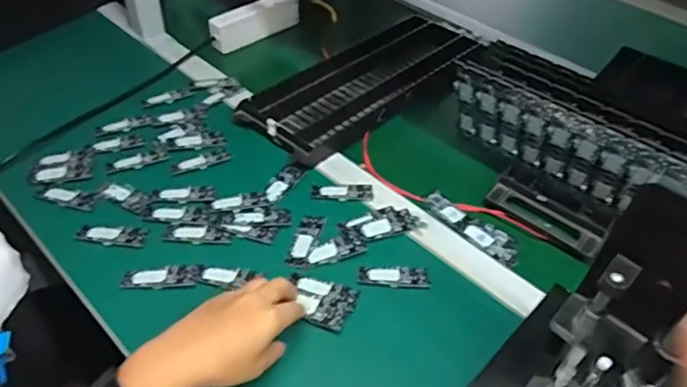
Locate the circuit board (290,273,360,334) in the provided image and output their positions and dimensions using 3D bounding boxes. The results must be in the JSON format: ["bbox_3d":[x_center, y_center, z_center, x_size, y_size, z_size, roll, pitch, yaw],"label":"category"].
[{"bbox_3d":[-0.025,0.107,0.540,0.070,0.009,0.058,17,34,8],"label":"circuit board"}]

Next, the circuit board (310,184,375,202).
[{"bbox_3d":[-0.001,-0.002,0.645,0.072,0.004,0.026,-1,45,-5],"label":"circuit board"}]

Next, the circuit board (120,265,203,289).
[{"bbox_3d":[-0.181,0.084,0.544,0.076,0.004,0.026,-4,46,-8],"label":"circuit board"}]

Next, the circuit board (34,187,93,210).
[{"bbox_3d":[-0.311,0.003,0.615,0.066,0.004,0.024,11,45,7],"label":"circuit board"}]

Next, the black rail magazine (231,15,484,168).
[{"bbox_3d":[0.050,-0.171,0.797,0.160,0.035,0.405,36,53,28],"label":"black rail magazine"}]

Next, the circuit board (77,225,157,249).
[{"bbox_3d":[-0.240,0.044,0.578,0.082,0.005,0.023,4,45,0],"label":"circuit board"}]

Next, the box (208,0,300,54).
[{"bbox_3d":[-0.144,-0.288,0.911,0.031,0.054,0.173,34,52,26],"label":"box"}]

